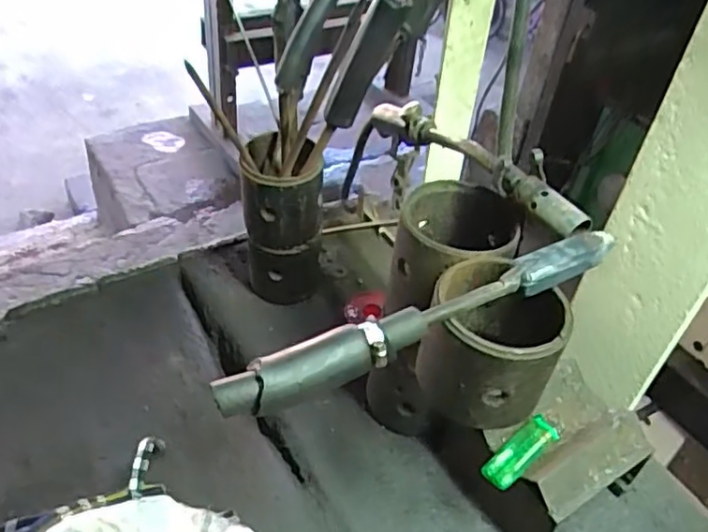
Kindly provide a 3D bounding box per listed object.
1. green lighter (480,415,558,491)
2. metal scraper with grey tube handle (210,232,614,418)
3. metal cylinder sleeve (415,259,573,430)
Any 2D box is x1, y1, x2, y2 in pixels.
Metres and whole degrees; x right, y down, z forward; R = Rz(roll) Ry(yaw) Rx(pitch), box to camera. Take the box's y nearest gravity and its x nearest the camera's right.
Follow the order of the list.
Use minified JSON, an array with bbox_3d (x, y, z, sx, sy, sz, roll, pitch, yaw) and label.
[{"bbox_3d":[0.130,0.145,0.498,0.070,0.011,0.023,-28,52,-33],"label":"green lighter"},{"bbox_3d":[0.051,0.030,0.383,0.273,0.021,0.028,-16,46,-24],"label":"metal scraper with grey tube handle"},{"bbox_3d":[0.092,0.049,0.429,0.086,0.082,0.088,17,42,11],"label":"metal cylinder sleeve"}]

